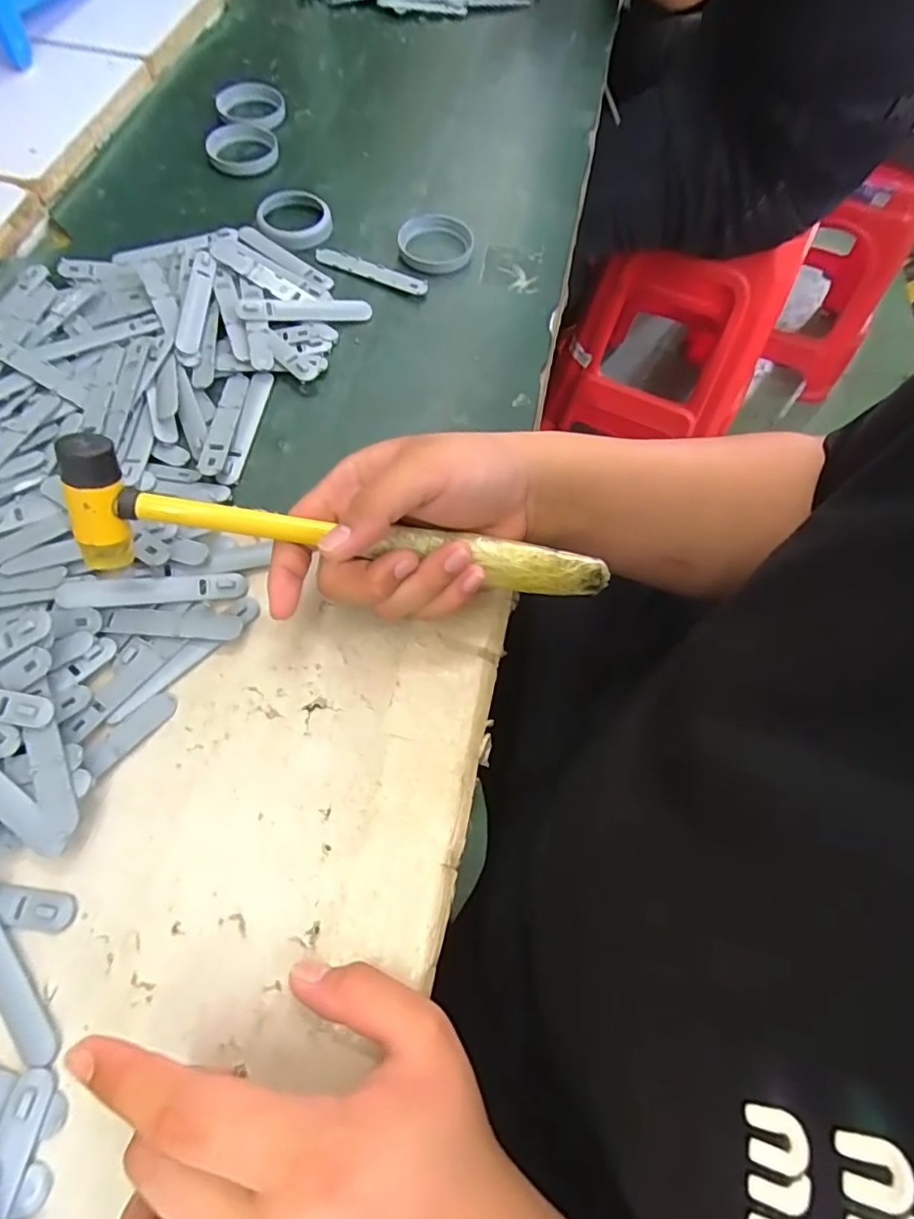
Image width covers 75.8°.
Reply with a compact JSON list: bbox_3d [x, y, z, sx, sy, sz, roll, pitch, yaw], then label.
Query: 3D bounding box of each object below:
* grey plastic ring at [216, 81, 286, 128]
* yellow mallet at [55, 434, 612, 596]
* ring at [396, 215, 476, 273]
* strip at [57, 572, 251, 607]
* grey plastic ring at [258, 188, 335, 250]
[{"bbox_3d":[-0.189,-0.455,0.530,0.063,0.015,0.062,1,65,-3],"label":"grey plastic ring"},{"bbox_3d":[-0.050,-0.032,0.293,0.259,0.053,0.035,8,65,-9],"label":"yellow mallet"},{"bbox_3d":[-0.016,-0.290,0.465,0.060,0.012,0.059,1,65,-3],"label":"ring"},{"bbox_3d":[-0.167,-0.010,0.325,0.094,0.004,0.015,-4,75,-12],"label":"strip"},{"bbox_3d":[-0.130,-0.312,0.469,0.057,0.008,0.061,1,65,-3],"label":"grey plastic ring"}]

